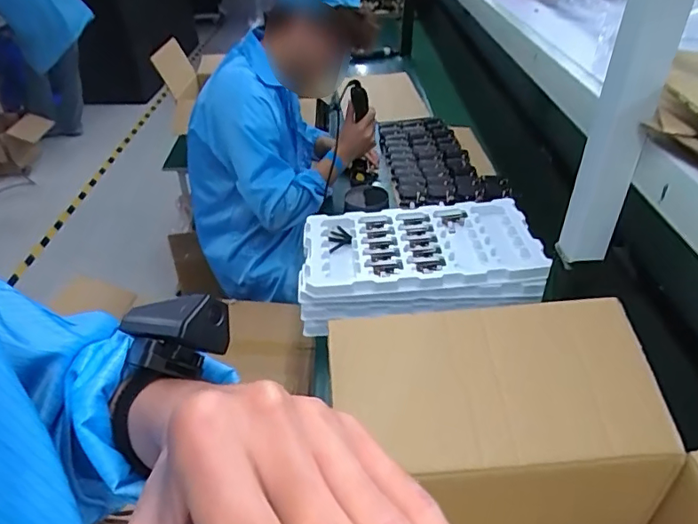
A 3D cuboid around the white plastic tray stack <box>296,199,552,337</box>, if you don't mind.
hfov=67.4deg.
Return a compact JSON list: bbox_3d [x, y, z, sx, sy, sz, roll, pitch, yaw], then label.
[{"bbox_3d":[0.125,-0.013,0.983,0.430,0.079,0.303,-3,37,-3],"label":"white plastic tray stack"}]

